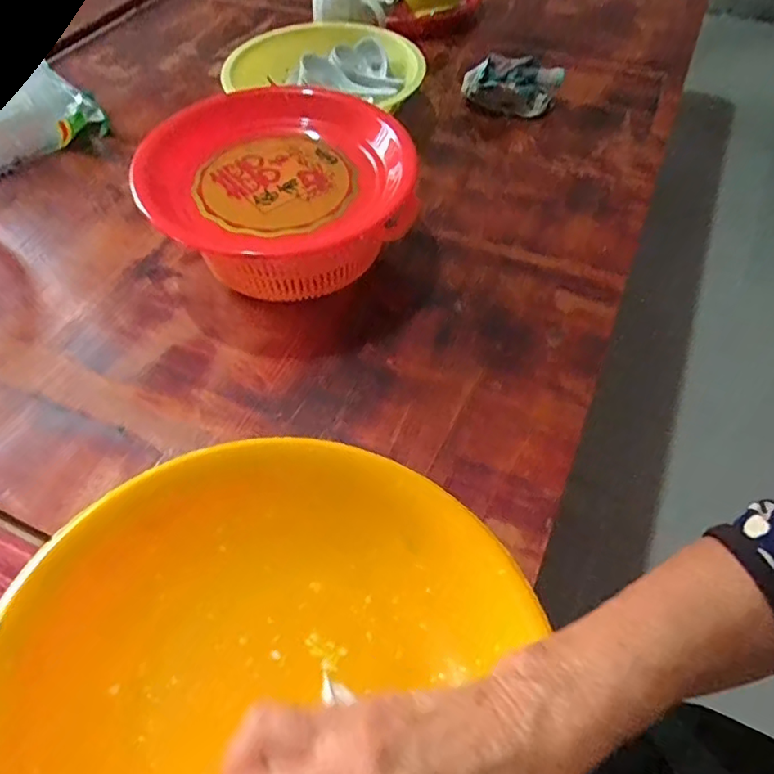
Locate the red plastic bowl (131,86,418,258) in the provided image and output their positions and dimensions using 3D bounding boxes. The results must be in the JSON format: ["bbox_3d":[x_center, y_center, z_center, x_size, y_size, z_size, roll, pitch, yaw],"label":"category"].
[{"bbox_3d":[-0.109,-0.220,0.560,0.248,0.048,0.248,-1,54,1],"label":"red plastic bowl"}]

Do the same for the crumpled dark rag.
[{"bbox_3d":[0.165,-0.401,0.757,0.127,0.053,0.060,13,55,11],"label":"crumpled dark rag"}]

